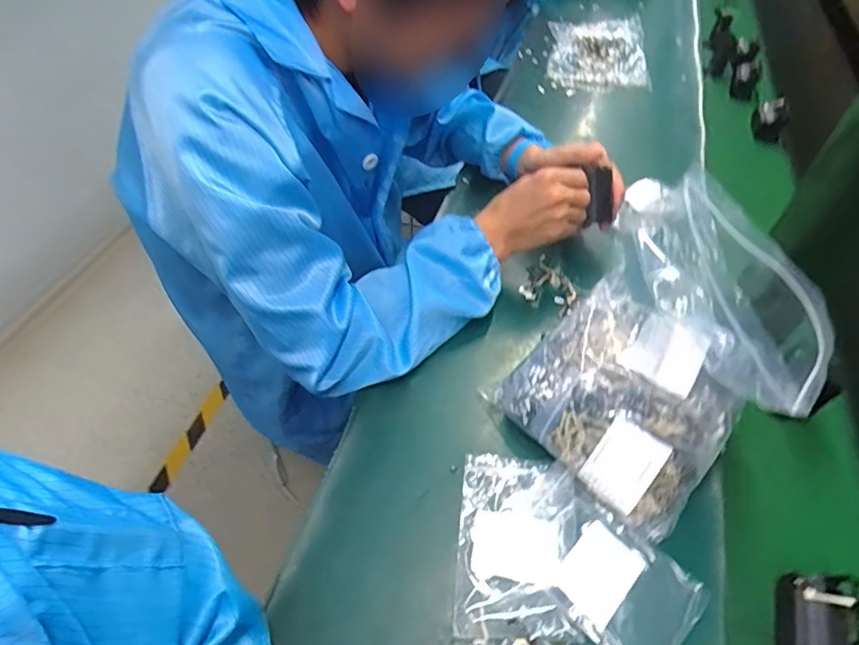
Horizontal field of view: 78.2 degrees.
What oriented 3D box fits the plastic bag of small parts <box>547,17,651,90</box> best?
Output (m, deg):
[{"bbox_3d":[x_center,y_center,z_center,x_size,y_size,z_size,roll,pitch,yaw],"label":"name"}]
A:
[{"bbox_3d":[0.338,-0.553,1.075,0.191,0.044,0.296,7,45,4],"label":"plastic bag of small parts"}]

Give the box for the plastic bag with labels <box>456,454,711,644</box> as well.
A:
[{"bbox_3d":[0.117,0.193,0.432,0.192,0.022,0.147,12,46,9],"label":"plastic bag with labels"}]

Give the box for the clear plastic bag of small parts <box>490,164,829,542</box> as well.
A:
[{"bbox_3d":[0.180,0.034,0.438,0.152,0.224,0.194,-25,52,-26],"label":"clear plastic bag of small parts"}]

